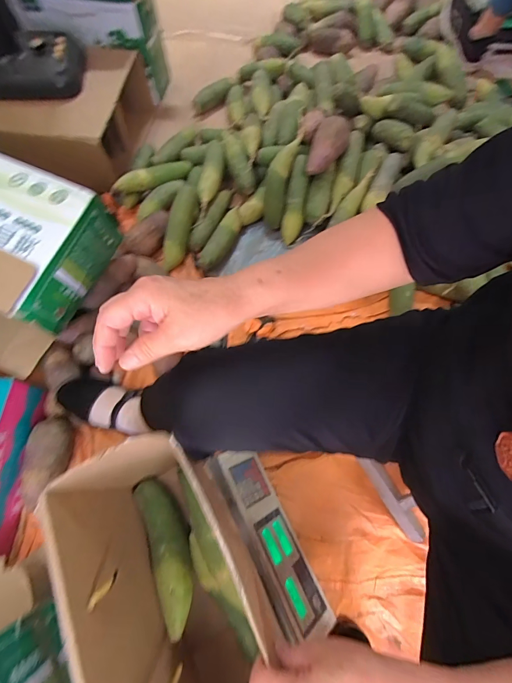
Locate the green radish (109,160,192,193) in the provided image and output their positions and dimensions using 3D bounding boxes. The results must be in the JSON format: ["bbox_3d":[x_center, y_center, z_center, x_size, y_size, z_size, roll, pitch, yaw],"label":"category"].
[{"bbox_3d":[-0.278,-0.447,0.907,0.222,0.052,0.058,-36,72,-31],"label":"green radish"}]

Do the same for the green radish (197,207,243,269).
[{"bbox_3d":[-0.085,-0.268,0.845,0.059,0.042,0.197,30,73,11],"label":"green radish"}]

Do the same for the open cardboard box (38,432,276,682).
[{"bbox_3d":[-0.073,0.316,0.410,0.160,0.279,0.356,-26,71,-9],"label":"open cardboard box"}]

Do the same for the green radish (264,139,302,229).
[{"bbox_3d":[0.053,-0.395,0.812,0.056,0.049,0.217,16,105,7],"label":"green radish"}]

